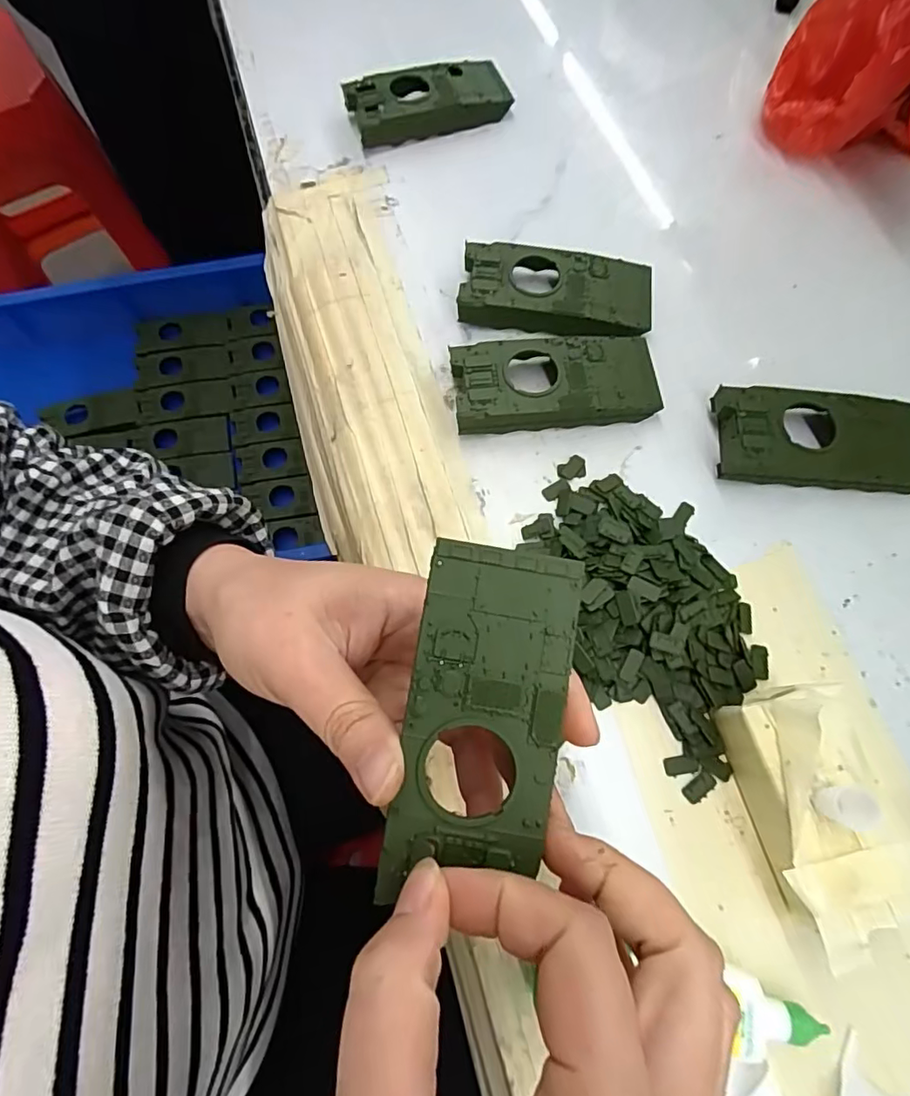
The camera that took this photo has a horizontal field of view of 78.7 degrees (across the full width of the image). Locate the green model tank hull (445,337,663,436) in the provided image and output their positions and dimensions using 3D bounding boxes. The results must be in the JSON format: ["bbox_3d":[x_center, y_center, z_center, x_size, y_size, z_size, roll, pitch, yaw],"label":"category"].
[{"bbox_3d":[0.052,-0.086,0.289,0.103,0.019,0.045,-5,70,-1],"label":"green model tank hull"}]

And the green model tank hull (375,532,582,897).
[{"bbox_3d":[0.009,0.049,0.168,0.044,0.018,0.095,10,84,1],"label":"green model tank hull"}]

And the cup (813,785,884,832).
[{"bbox_3d":[0.134,0.089,0.191,0.011,0.017,0.013,0,70,1],"label":"cup"}]

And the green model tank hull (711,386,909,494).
[{"bbox_3d":[0.181,-0.052,0.275,0.102,0.021,0.044,5,70,2],"label":"green model tank hull"}]

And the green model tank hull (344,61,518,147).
[{"bbox_3d":[-0.018,-0.296,0.368,0.101,0.021,0.041,-14,70,-5],"label":"green model tank hull"}]

